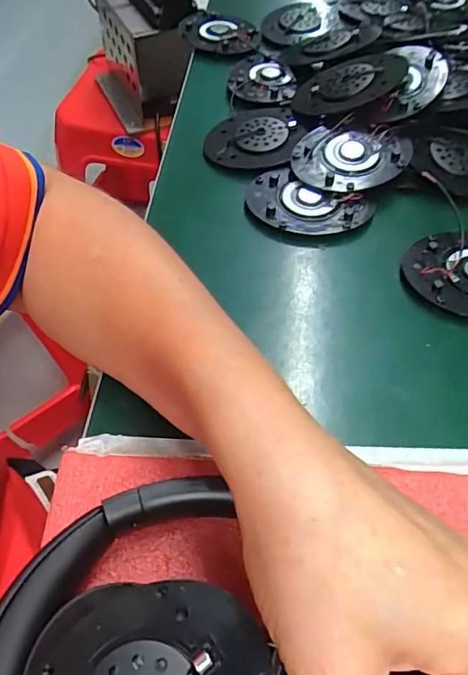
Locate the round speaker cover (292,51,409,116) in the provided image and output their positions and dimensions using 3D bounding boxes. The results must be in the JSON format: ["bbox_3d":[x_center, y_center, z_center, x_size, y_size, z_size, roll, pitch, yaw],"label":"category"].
[{"bbox_3d":[0.085,-0.197,0.383,0.080,0.008,0.070,-25,49,13],"label":"round speaker cover"}]

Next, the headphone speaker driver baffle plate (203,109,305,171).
[{"bbox_3d":[0.016,-0.156,0.381,0.068,0.011,0.068,0,56,-1],"label":"headphone speaker driver baffle plate"}]

